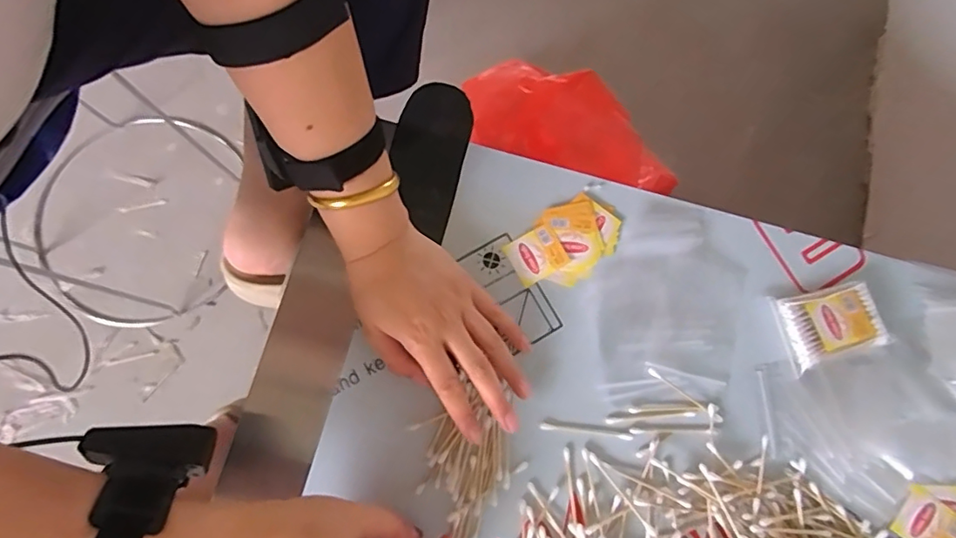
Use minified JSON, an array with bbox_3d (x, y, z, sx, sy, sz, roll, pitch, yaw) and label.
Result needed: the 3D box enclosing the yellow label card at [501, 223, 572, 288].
[{"bbox_3d":[0.047,-0.011,0.439,0.044,0.004,0.038,-32,80,2],"label":"yellow label card"}]

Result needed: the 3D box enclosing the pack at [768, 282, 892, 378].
[{"bbox_3d":[0.285,0.046,0.435,0.077,0.014,0.058,-12,78,-4],"label":"pack"}]

